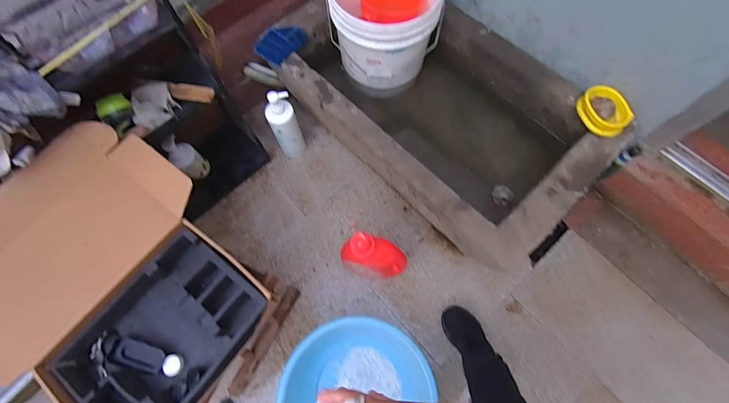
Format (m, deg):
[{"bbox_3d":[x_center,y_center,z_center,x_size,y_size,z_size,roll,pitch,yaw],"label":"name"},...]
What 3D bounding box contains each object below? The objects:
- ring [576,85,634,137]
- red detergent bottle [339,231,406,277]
[{"bbox_3d":[0.603,-0.229,0.865,0.105,0.042,0.125,-39,72,-14],"label":"ring"},{"bbox_3d":[0.026,0.151,0.931,0.172,0.261,0.075,9,68,5],"label":"red detergent bottle"}]

